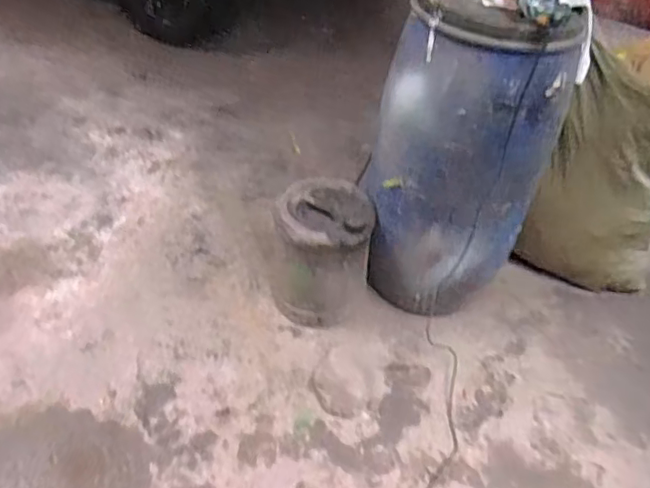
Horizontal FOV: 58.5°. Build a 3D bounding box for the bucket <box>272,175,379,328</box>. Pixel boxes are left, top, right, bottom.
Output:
[{"bbox_3d":[-0.006,0.008,1.851,0.285,0.390,0.331,4,43,-2],"label":"bucket"}]

